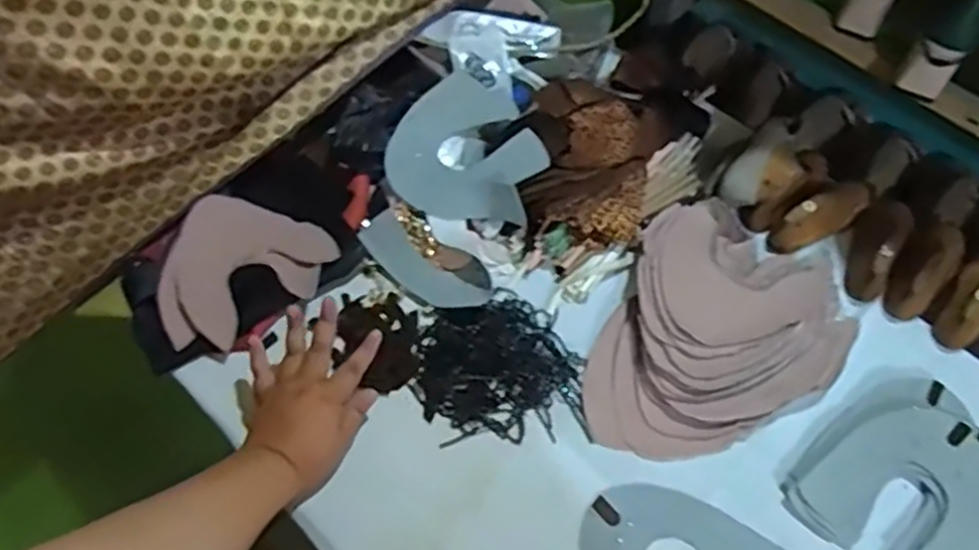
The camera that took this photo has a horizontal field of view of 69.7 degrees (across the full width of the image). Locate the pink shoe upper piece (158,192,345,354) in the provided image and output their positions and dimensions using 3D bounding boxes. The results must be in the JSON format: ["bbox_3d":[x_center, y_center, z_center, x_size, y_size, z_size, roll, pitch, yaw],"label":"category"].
[{"bbox_3d":[-0.263,0.000,0.756,0.162,0.034,0.175,8,62,8],"label":"pink shoe upper piece"}]

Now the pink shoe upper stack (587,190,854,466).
[{"bbox_3d":[0.242,0.060,0.717,0.224,0.047,0.293,23,65,15],"label":"pink shoe upper stack"}]

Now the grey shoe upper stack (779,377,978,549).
[{"bbox_3d":[0.398,0.194,0.654,0.174,0.015,0.194,38,69,21],"label":"grey shoe upper stack"}]

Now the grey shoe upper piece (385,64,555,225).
[{"bbox_3d":[-0.011,-0.149,0.811,0.166,0.055,0.182,21,64,14],"label":"grey shoe upper piece"}]

